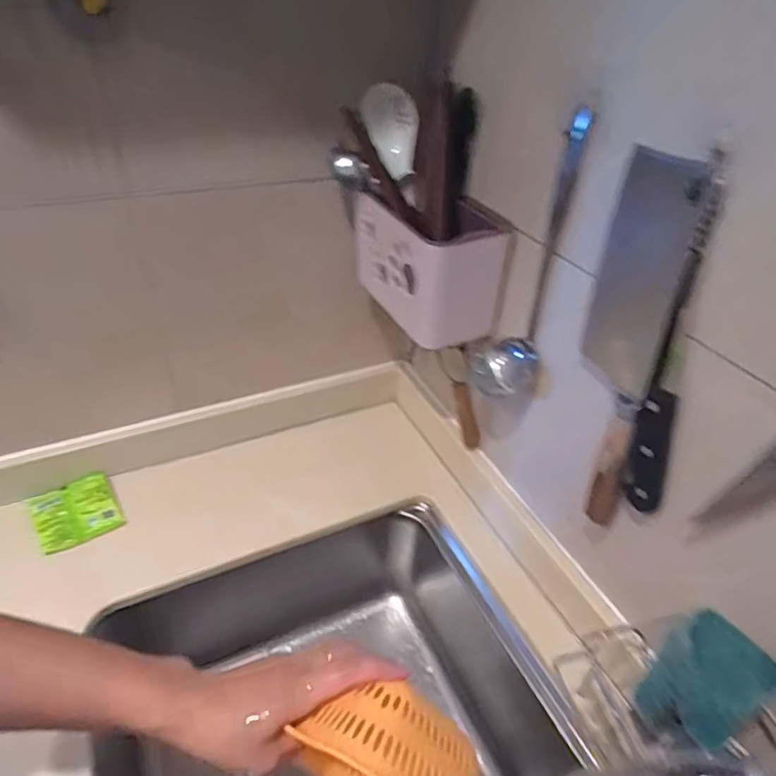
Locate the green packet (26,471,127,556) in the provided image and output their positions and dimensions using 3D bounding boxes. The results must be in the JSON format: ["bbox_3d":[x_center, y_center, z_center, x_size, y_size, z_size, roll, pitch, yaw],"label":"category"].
[{"bbox_3d":[-0.382,0.149,0.674,0.087,0.027,0.093,-22,45,-29],"label":"green packet"}]

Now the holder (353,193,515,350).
[{"bbox_3d":[0.038,-0.141,0.618,0.092,0.127,0.183,-16,42,-24],"label":"holder"}]

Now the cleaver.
[{"bbox_3d":[0.199,-0.033,0.436,0.023,0.276,0.096,-12,19,-19],"label":"cleaver"}]

